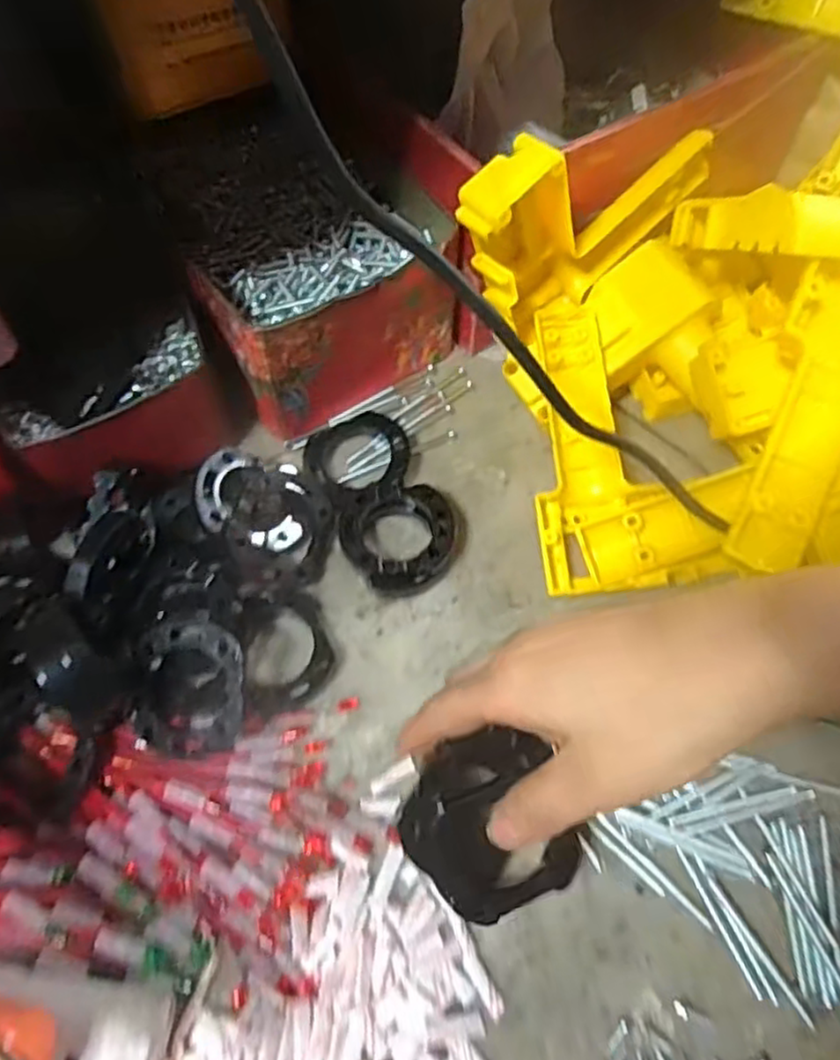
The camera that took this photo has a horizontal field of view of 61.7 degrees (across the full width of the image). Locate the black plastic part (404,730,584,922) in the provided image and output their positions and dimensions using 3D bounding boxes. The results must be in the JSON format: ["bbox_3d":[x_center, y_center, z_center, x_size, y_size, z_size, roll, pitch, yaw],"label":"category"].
[{"bbox_3d":[0.026,0.114,0.272,0.061,0.028,0.063,-21,71,-10],"label":"black plastic part"}]

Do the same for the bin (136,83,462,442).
[{"bbox_3d":[-0.068,-0.171,0.403,0.134,0.076,0.181,-26,66,-14],"label":"bin"}]

